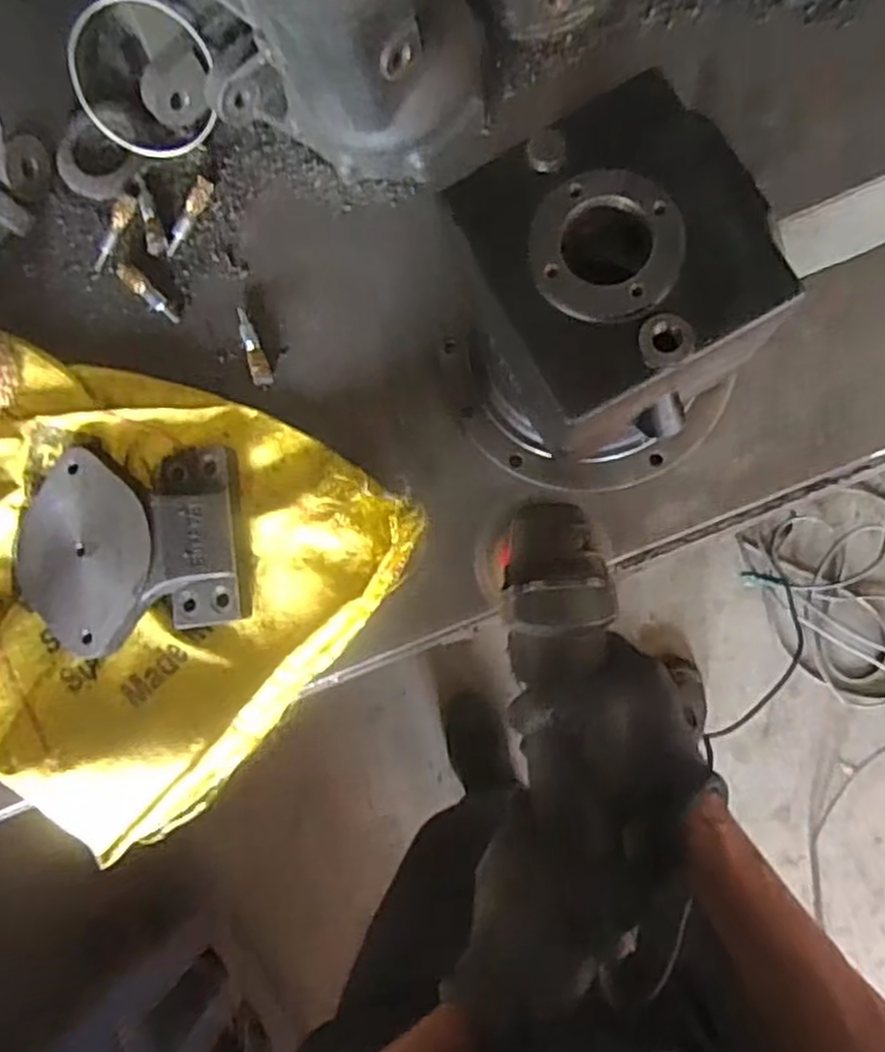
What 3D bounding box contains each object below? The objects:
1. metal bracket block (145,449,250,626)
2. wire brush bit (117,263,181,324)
[{"bbox_3d":[-0.199,0.007,0.605,0.072,0.027,0.148,-1,84,6],"label":"metal bracket block"},{"bbox_3d":[-0.258,-0.205,0.655,0.074,0.009,0.015,42,90,8],"label":"wire brush bit"}]

